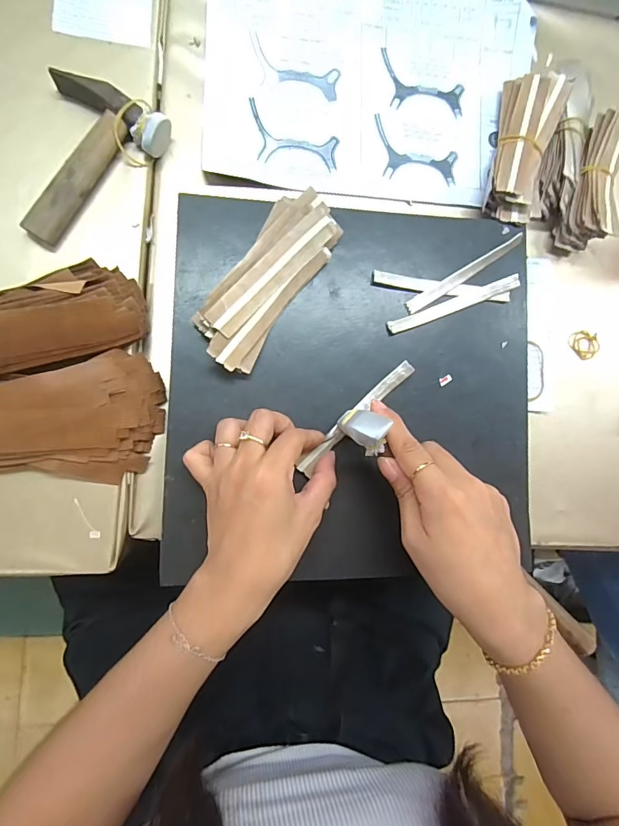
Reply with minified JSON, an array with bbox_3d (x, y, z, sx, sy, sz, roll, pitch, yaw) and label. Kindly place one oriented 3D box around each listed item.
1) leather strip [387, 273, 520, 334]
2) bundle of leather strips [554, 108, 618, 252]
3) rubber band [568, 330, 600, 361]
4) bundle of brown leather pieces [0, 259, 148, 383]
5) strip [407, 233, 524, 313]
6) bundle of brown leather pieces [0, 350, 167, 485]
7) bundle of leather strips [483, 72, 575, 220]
[{"bbox_3d":[0.123,-0.092,0.352,0.119,0.010,0.012,-22,91,-9],"label":"leather strip"},{"bbox_3d":[0.264,-0.216,0.386,0.040,0.038,0.127,18,85,-8],"label":"bundle of leather strips"},{"bbox_3d":[0.262,-0.067,0.396,0.028,0.004,0.026,0,87,-9],"label":"rubber band"},{"bbox_3d":[-0.192,-0.066,0.299,0.134,0.058,0.062,-19,90,-9],"label":"bundle of brown leather pieces"},{"bbox_3d":[0.133,-0.119,0.356,0.119,0.005,0.011,-33,91,-5],"label":"strip"},{"bbox_3d":[-0.179,0.012,0.303,0.140,0.047,0.086,-15,90,-9],"label":"bundle of brown leather pieces"},{"bbox_3d":[0.193,-0.235,0.378,0.052,0.032,0.137,14,85,-8],"label":"bundle of leather strips"}]

